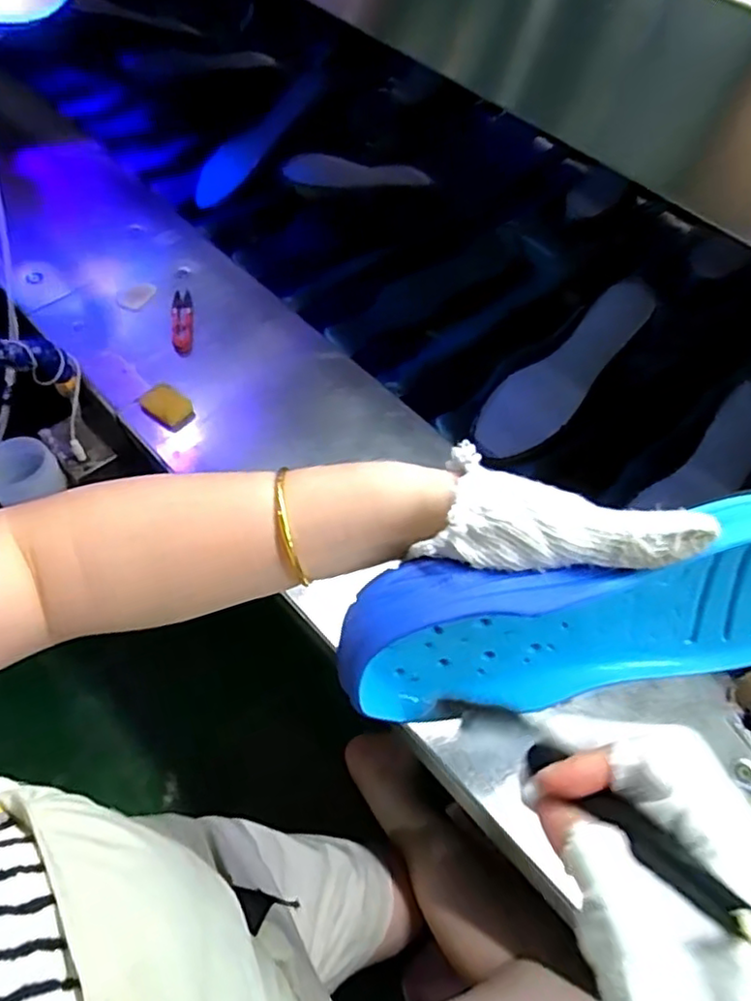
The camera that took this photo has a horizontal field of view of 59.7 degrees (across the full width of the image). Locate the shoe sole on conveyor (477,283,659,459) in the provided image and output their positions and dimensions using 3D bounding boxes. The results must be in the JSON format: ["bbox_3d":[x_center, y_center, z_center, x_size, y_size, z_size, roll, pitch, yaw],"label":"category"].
[{"bbox_3d":[0.212,-0.144,0.723,0.244,0.024,0.073,-46,68,2],"label":"shoe sole on conveyor"}]

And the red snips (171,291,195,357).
[{"bbox_3d":[-0.224,-0.207,0.759,0.023,0.017,0.104,-7,58,-9],"label":"red snips"}]

